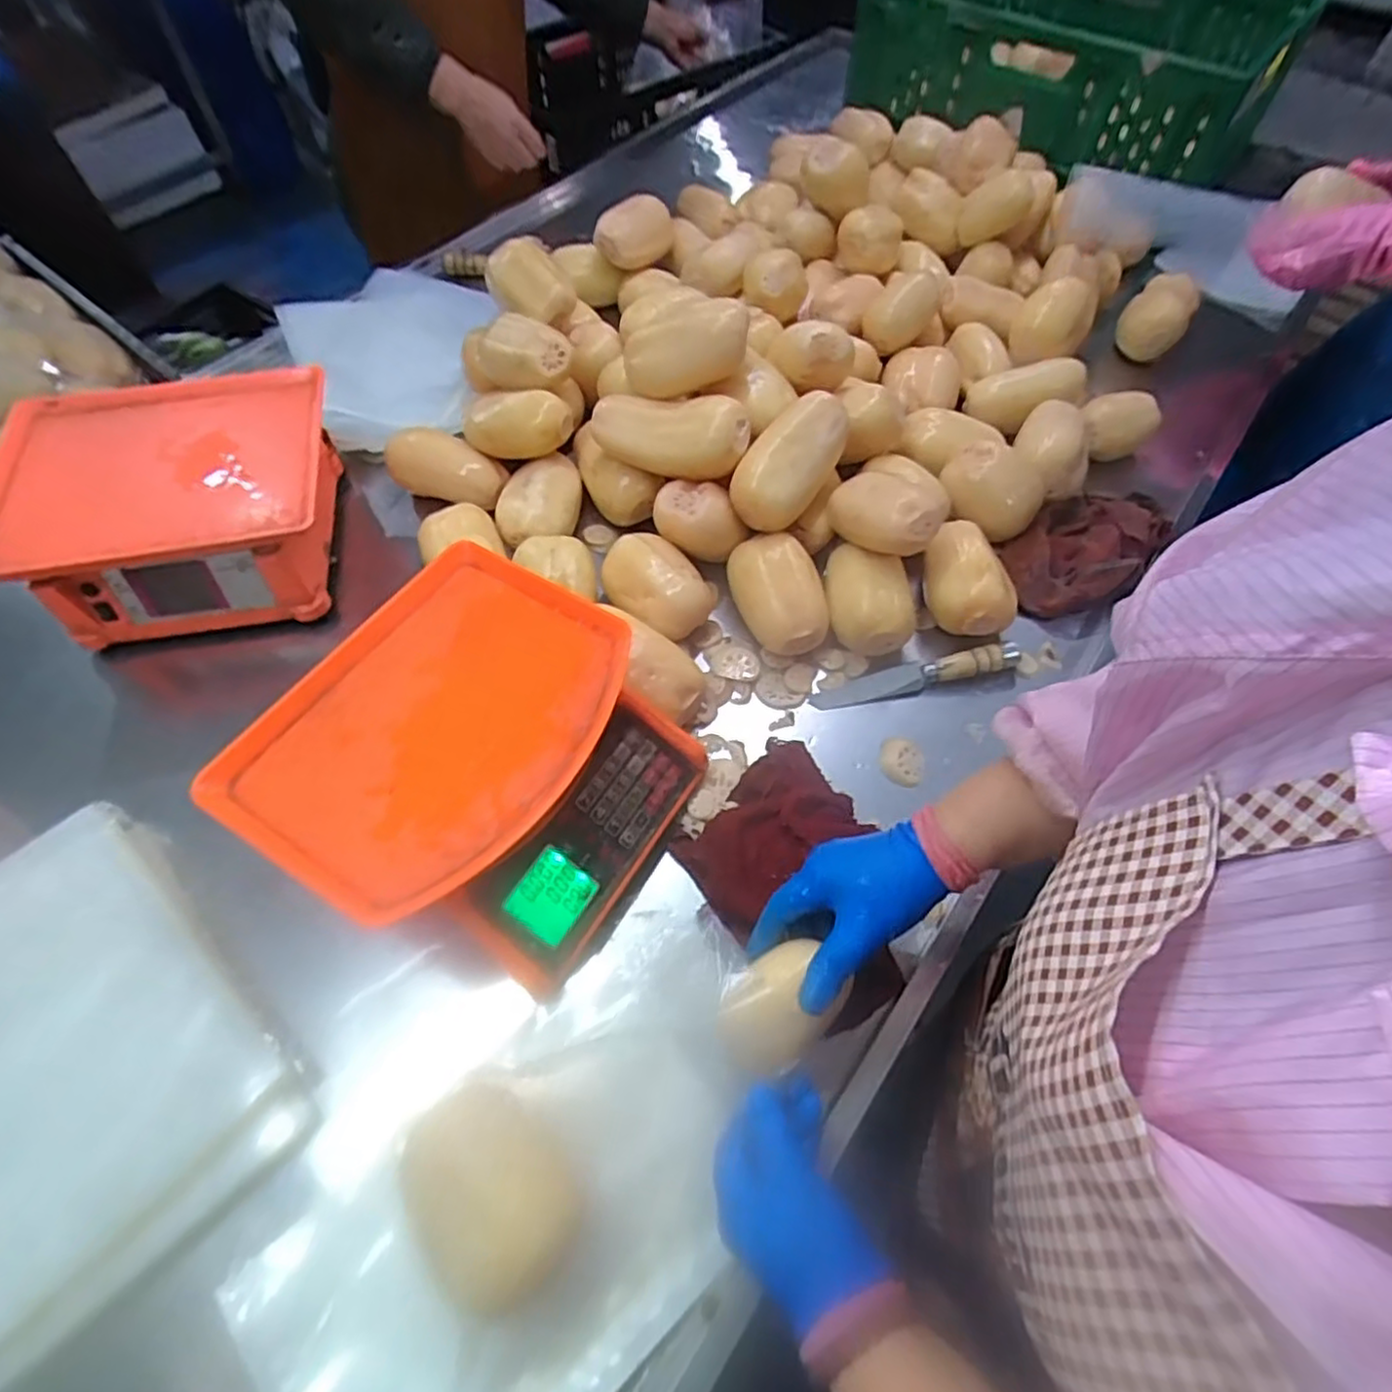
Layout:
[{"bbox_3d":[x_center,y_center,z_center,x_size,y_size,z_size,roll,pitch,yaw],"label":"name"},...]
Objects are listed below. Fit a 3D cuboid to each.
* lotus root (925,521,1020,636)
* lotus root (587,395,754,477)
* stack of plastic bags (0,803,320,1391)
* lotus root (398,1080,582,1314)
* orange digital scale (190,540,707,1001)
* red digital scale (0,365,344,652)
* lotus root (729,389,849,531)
[{"bbox_3d":[0.271,-0.119,0.708,0.083,0.056,0.131,-9,60,-5],"label":"lotus root"},{"bbox_3d":[-0.028,-0.269,0.713,0.164,0.066,0.068,19,61,11],"label":"lotus root"},{"bbox_3d":[-0.448,0.248,0.501,0.326,0.033,0.212,40,67,21],"label":"stack of plastic bags"},{"bbox_3d":[-0.125,0.301,0.435,0.077,0.079,0.113,-36,66,-19],"label":"lotus root"},{"bbox_3d":[-0.168,0.056,0.578,0.280,0.128,0.284,27,63,15],"label":"orange digital scale"},{"bbox_3d":[-0.514,-0.190,0.710,0.290,0.121,0.229,-11,60,-7],"label":"red digital scale"},{"bbox_3d":[0.096,-0.233,0.708,0.074,0.089,0.135,30,64,17],"label":"lotus root"}]

